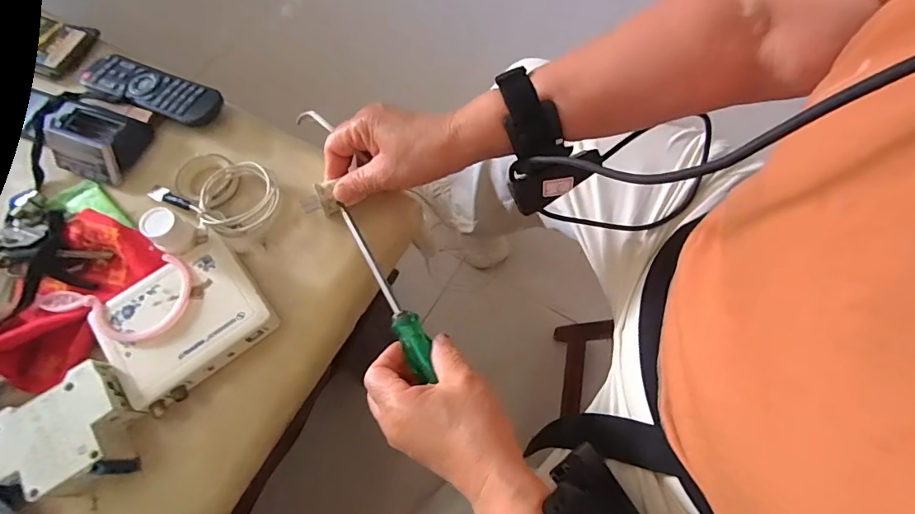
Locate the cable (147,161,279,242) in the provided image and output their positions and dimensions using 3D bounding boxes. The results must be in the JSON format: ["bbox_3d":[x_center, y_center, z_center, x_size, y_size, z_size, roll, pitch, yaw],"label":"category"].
[{"bbox_3d":[-0.202,-0.054,0.394,0.102,0.025,0.079,39,73,16],"label":"cable"}]

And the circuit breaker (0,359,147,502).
[{"bbox_3d":[-0.259,0.122,0.312,0.079,0.033,0.072,-33,70,-12],"label":"circuit breaker"}]

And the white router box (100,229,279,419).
[{"bbox_3d":[-0.202,0.049,0.351,0.105,0.030,0.092,-37,71,-13],"label":"white router box"}]

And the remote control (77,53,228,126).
[{"bbox_3d":[-0.294,-0.160,0.441,0.151,0.020,0.043,23,69,10],"label":"remote control"}]

